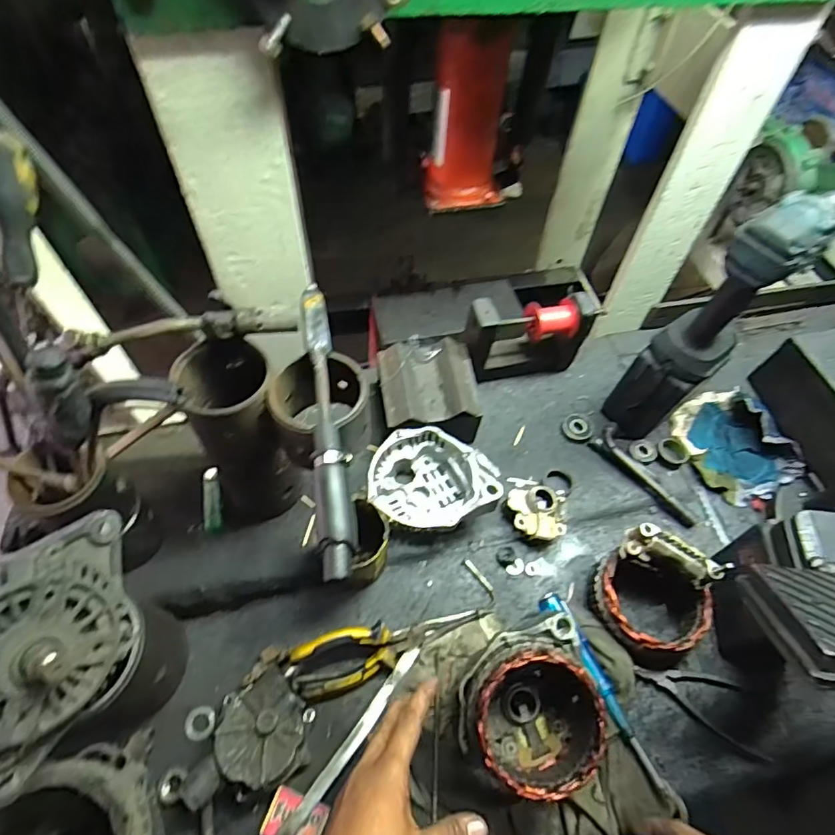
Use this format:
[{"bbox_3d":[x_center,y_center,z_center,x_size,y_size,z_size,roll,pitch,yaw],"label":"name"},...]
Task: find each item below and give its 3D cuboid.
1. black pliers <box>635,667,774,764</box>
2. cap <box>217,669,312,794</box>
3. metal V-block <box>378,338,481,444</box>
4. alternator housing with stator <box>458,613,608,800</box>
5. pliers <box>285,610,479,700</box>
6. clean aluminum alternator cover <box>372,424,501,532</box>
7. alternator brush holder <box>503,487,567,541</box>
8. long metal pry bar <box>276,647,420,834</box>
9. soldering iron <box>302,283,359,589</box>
[{"bbox_3d":[0.290,0.296,0.521,0.120,0.019,0.064,15,58,7],"label":"black pliers"},{"bbox_3d":[-0.148,0.296,0.490,0.081,0.060,0.095,-20,61,-15],"label":"cap"},{"bbox_3d":[0.014,-0.028,0.671,0.123,0.090,0.146,-8,58,-8],"label":"metal V-block"},{"bbox_3d":[0.099,0.264,0.468,0.124,0.095,0.132,-12,71,-6],"label":"alternator housing with stator"},{"bbox_3d":[-0.033,0.244,0.533,0.197,0.037,0.057,-10,58,-9],"label":"pliers"},{"bbox_3d":[0.022,0.081,0.614,0.155,0.079,0.124,0,57,-3],"label":"clean aluminum alternator cover"},{"bbox_3d":[0.142,0.122,0.622,0.064,0.033,0.066,1,57,-2],"label":"alternator brush holder"},{"bbox_3d":[-0.064,0.319,0.499,0.019,0.021,0.210,33,56,17],"label":"long metal pry bar"},{"bbox_3d":[-0.076,-0.006,0.425,0.027,0.024,0.273,-7,58,-7],"label":"soldering iron"}]

